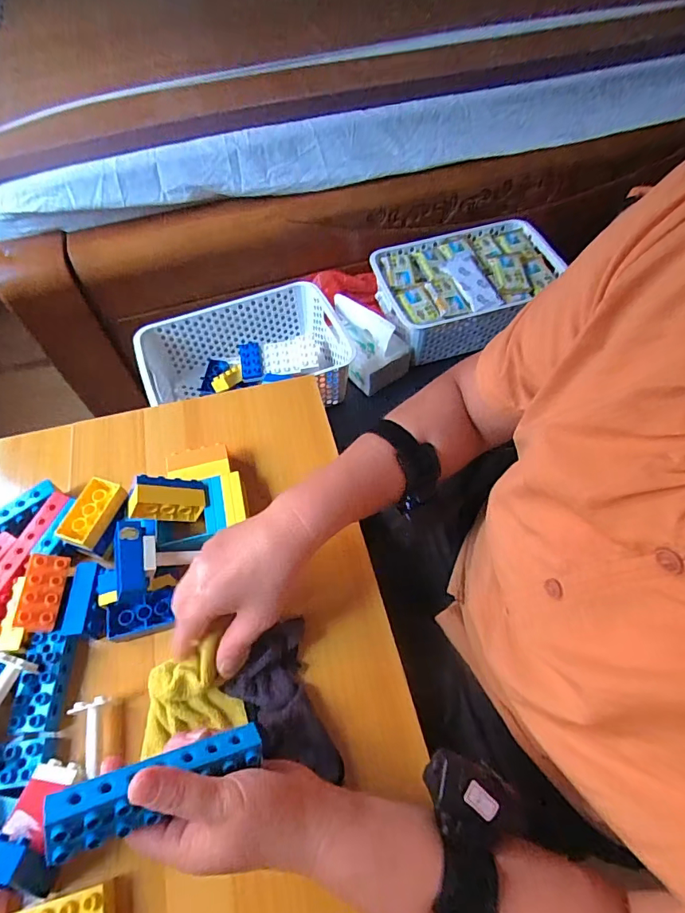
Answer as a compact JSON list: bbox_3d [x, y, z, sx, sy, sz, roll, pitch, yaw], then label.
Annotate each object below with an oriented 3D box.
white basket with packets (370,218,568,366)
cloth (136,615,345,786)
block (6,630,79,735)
[{"bbox_3d":[0.222,-0.301,0.831,0.319,0.102,0.210,-18,60,-9],"label":"white basket with packets"},{"bbox_3d":[-0.089,0.207,0.373,0.143,0.052,0.118,-16,60,-8],"label":"cloth"},{"bbox_3d":[-0.253,0.191,0.397,0.035,0.019,0.075,-4,59,-1],"label":"block"}]

